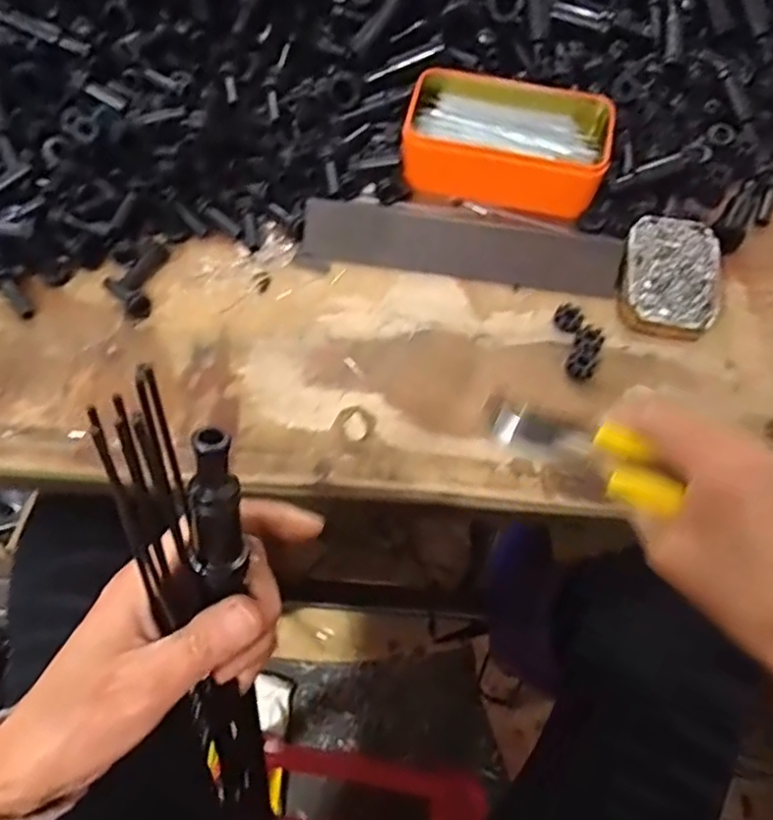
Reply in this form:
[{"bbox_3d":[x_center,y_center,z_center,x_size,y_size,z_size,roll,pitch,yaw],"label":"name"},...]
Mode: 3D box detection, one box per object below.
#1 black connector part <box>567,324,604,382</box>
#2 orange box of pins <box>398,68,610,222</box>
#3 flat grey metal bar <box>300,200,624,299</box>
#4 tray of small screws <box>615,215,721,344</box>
[{"bbox_3d":[0.132,-0.038,0.427,0.019,0.011,0.038,22,66,8],"label":"black connector part"},{"bbox_3d":[0.089,-0.202,0.481,0.142,0.046,0.090,11,65,3],"label":"orange box of pins"},{"bbox_3d":[0.053,-0.118,0.455,0.220,0.020,0.035,7,65,1],"label":"flat grey metal bar"},{"bbox_3d":[0.194,-0.092,0.444,0.064,0.017,0.091,11,65,3],"label":"tray of small screws"}]

